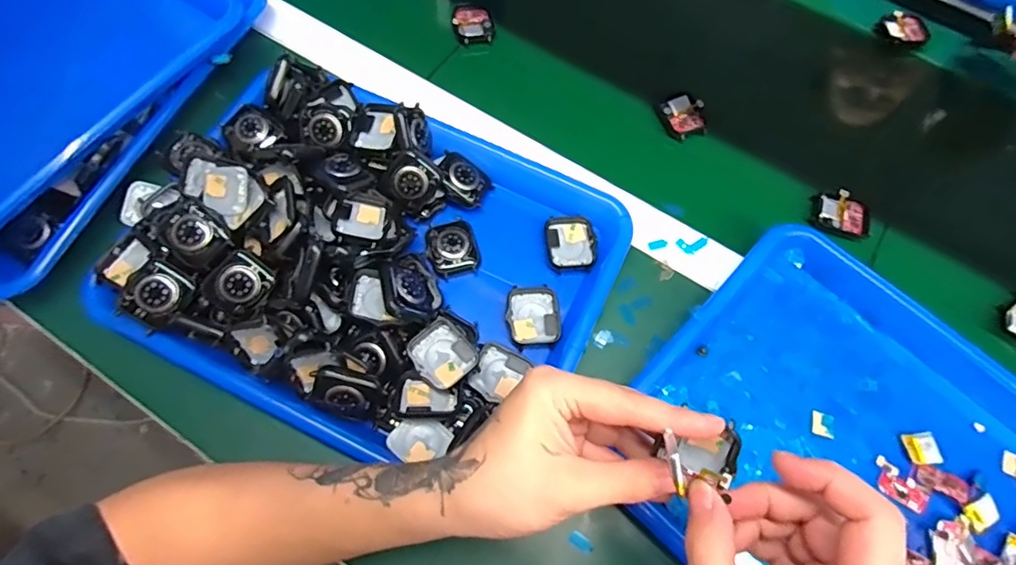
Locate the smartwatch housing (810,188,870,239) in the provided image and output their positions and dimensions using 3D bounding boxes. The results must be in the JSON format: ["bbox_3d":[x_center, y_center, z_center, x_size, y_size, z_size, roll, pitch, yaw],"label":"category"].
[{"bbox_3d":[0.283,-0.059,0.442,0.047,0.012,0.036,16,71,3],"label":"smartwatch housing"}]

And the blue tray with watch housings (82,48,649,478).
[{"bbox_3d":[-0.099,-0.024,0.376,0.331,0.054,0.255,25,72,6],"label":"blue tray with watch housings"}]

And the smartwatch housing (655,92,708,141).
[{"bbox_3d":[0.160,-0.150,0.471,0.040,0.006,0.045,-27,74,-11],"label":"smartwatch housing"}]

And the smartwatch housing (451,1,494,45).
[{"bbox_3d":[-0.033,-0.252,0.504,0.039,0.008,0.046,-6,71,-4],"label":"smartwatch housing"}]

